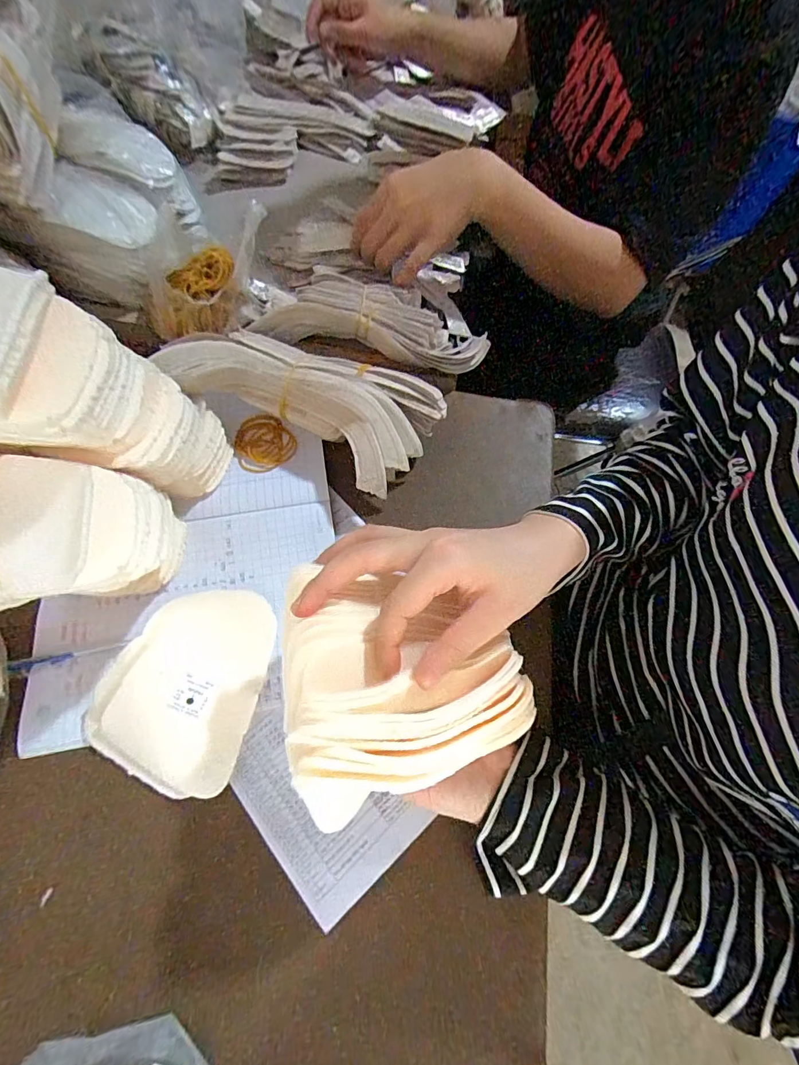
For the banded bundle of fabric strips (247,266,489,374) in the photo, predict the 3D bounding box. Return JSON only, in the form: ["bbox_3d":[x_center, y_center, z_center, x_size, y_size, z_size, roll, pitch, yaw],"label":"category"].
[{"bbox_3d":[-0.022,-0.231,0.464,0.227,0.052,0.097,4,66,0],"label":"banded bundle of fabric strips"}]

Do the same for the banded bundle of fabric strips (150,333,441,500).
[{"bbox_3d":[-0.081,-0.127,0.410,0.223,0.089,0.125,23,67,8],"label":"banded bundle of fabric strips"}]

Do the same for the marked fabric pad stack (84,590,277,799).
[{"bbox_3d":[-0.155,0.108,0.325,0.105,0.040,0.143,23,67,8],"label":"marked fabric pad stack"}]

